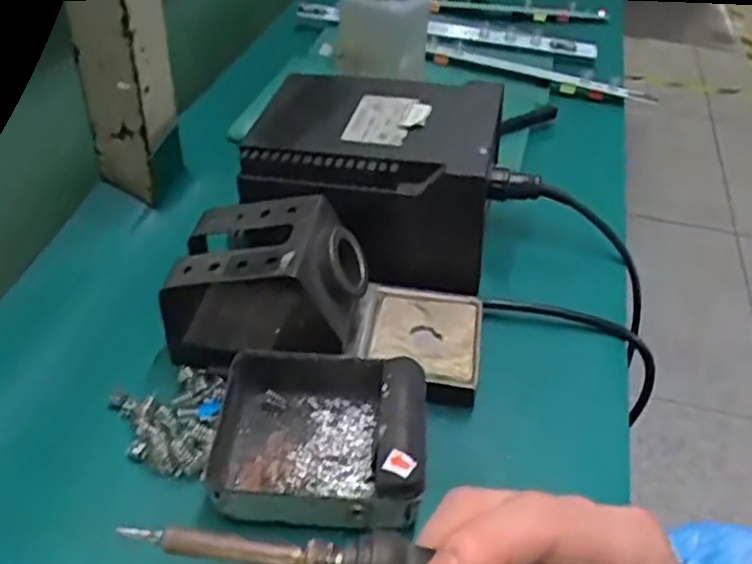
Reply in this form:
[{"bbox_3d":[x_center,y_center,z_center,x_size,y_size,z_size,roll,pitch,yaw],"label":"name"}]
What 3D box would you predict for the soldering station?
[{"bbox_3d":[-0.002,-0.065,0.431,0.140,0.081,0.129,10,42,4],"label":"soldering station"}]

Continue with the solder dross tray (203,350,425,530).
[{"bbox_3d":[-0.027,0.068,0.330,0.095,0.038,0.086,6,42,0],"label":"solder dross tray"}]

